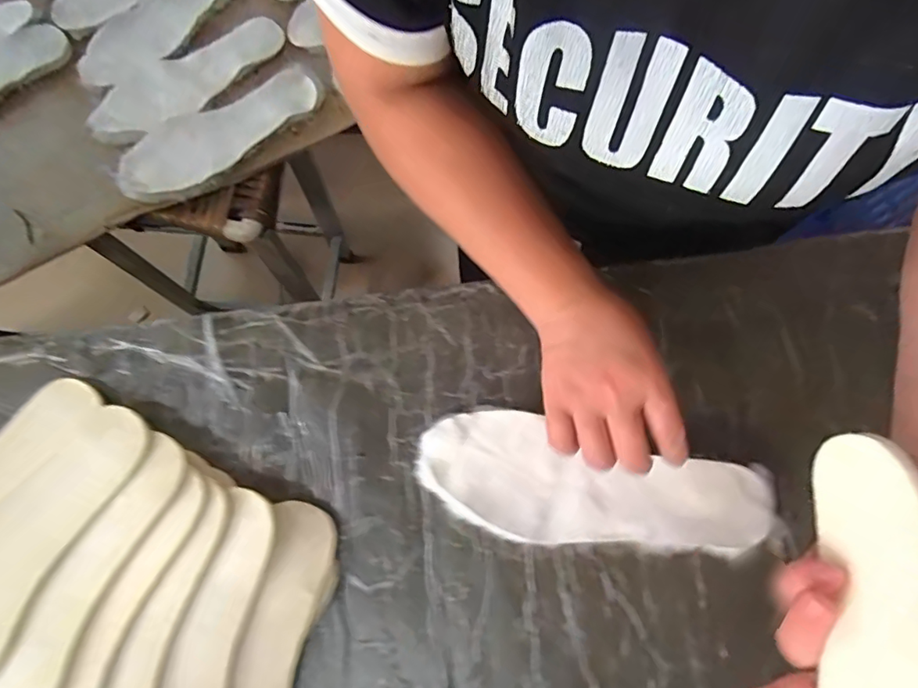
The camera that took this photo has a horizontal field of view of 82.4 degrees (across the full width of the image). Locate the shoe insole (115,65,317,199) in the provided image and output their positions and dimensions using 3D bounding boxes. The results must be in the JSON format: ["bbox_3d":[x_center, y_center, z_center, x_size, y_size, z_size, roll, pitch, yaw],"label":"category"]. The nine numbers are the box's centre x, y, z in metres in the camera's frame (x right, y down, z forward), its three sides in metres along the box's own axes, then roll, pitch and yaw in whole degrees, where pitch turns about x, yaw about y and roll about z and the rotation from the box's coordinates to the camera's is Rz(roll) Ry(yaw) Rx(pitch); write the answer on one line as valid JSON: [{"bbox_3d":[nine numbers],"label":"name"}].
[{"bbox_3d":[-0.303,-0.268,0.662,0.260,0.015,0.092,-35,79,-10],"label":"shoe insole"}]

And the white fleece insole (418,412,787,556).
[{"bbox_3d":[0.102,0.112,0.404,0.266,0.015,0.088,10,77,2],"label":"white fleece insole"}]

